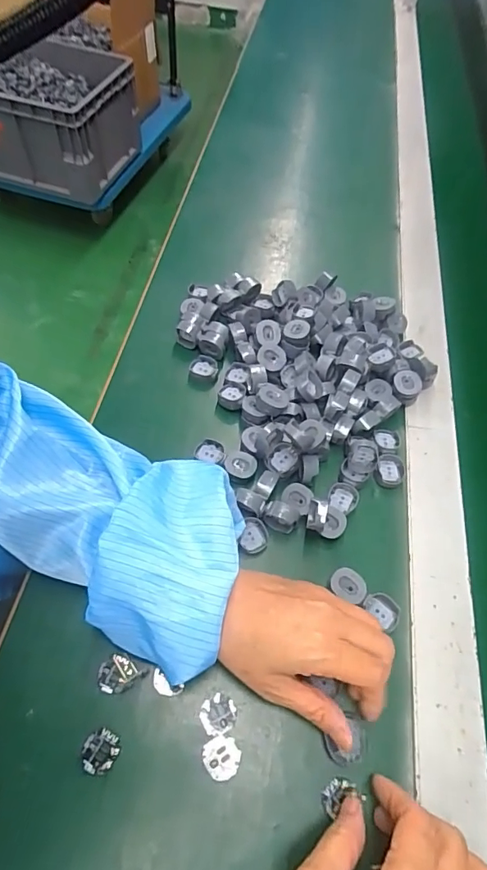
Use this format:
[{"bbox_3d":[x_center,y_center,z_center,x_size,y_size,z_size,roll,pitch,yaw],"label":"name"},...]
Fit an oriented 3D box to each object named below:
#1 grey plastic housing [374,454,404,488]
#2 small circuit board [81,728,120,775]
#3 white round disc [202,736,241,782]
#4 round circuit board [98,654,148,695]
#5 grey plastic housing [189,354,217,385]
[{"bbox_3d":[0.133,0.032,0.427,0.025,0.011,0.029,24,59,11],"label":"grey plastic housing"},{"bbox_3d":[-0.093,0.205,0.307,0.022,0.004,0.025,25,59,12],"label":"small circuit board"},{"bbox_3d":[-0.014,0.211,0.309,0.023,0.004,0.024,2,57,-3],"label":"white round disc"},{"bbox_3d":[-0.087,0.168,0.331,0.027,0.004,0.024,-31,65,-22],"label":"round circuit board"},{"bbox_3d":[-0.040,-0.066,0.484,0.029,0.015,0.032,4,57,-2],"label":"grey plastic housing"}]

